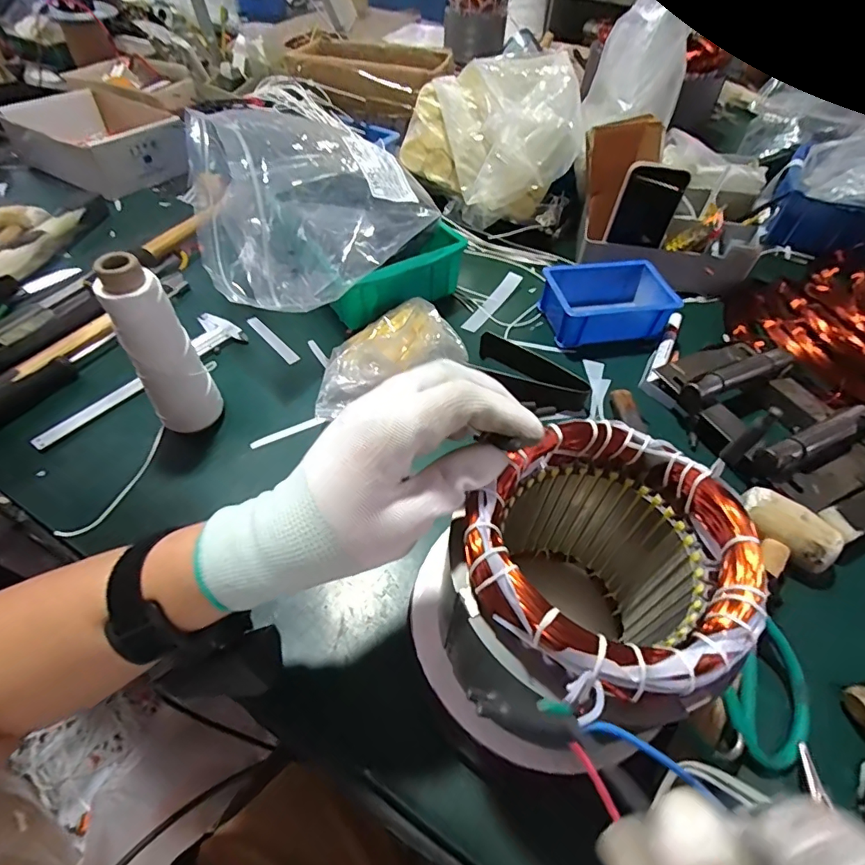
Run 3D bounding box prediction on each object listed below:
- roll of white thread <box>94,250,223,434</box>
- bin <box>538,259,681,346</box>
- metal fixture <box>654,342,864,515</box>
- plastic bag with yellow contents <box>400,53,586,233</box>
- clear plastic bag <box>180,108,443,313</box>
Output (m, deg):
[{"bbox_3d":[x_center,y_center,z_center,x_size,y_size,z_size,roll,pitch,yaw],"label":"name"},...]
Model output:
[{"bbox_3d":[-0.230,-0.064,0.415,0.056,0.168,0.049,-33,60,-25],"label":"roll of white thread"},{"bbox_3d":[0.214,-0.162,0.596,0.148,0.055,0.104,-6,53,-8],"label":"bin"},{"bbox_3d":[0.347,-0.019,0.492,0.146,0.049,0.200,-20,55,-17],"label":"metal fixture"},{"bbox_3d":[0.076,-0.417,0.687,0.225,0.181,0.170,1,52,-2],"label":"plastic bag with yellow contents"},{"bbox_3d":[-0.152,-0.261,0.537,0.231,0.143,0.244,37,59,24],"label":"clear plastic bag"}]

